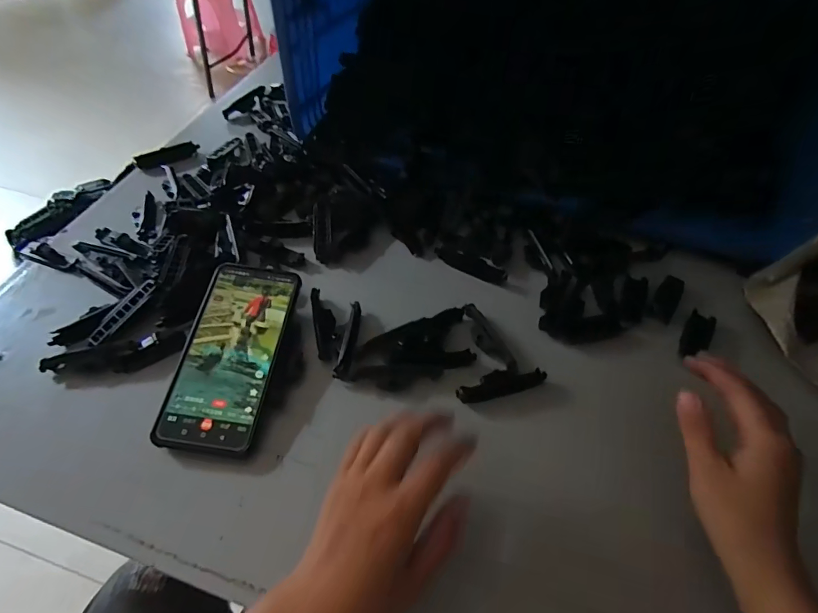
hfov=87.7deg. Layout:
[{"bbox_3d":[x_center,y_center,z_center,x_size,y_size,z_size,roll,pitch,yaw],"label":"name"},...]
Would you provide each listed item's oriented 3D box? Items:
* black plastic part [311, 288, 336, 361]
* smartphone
[{"bbox_3d":[-0.082,0.015,0.411,0.020,0.009,0.078,-10,54,-10],"label":"black plastic part"},{"bbox_3d":[-0.152,0.038,0.369,0.080,0.006,0.167,10,62,-1],"label":"smartphone"}]

